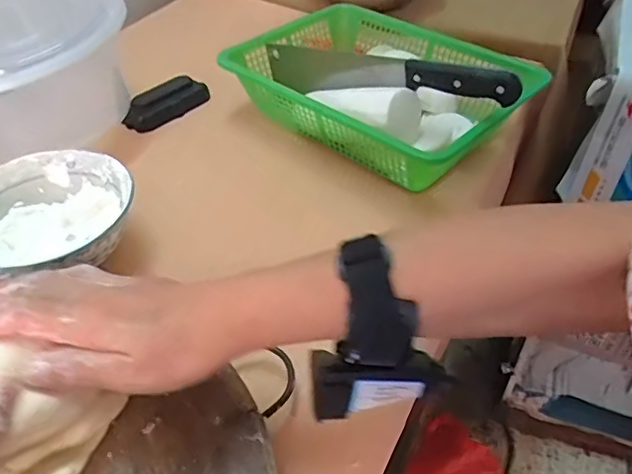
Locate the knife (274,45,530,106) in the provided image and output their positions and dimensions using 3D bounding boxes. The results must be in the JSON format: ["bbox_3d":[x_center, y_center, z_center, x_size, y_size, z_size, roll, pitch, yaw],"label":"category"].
[{"bbox_3d":[0.060,-0.167,0.580,0.294,0.051,0.027,18,44,38],"label":"knife"}]

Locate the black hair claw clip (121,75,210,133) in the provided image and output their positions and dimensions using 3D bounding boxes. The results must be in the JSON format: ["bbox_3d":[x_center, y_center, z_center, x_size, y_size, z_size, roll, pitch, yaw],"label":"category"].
[{"bbox_3d":[-0.178,-0.161,0.670,0.107,0.036,0.036,-30,49,-27],"label":"black hair claw clip"}]

